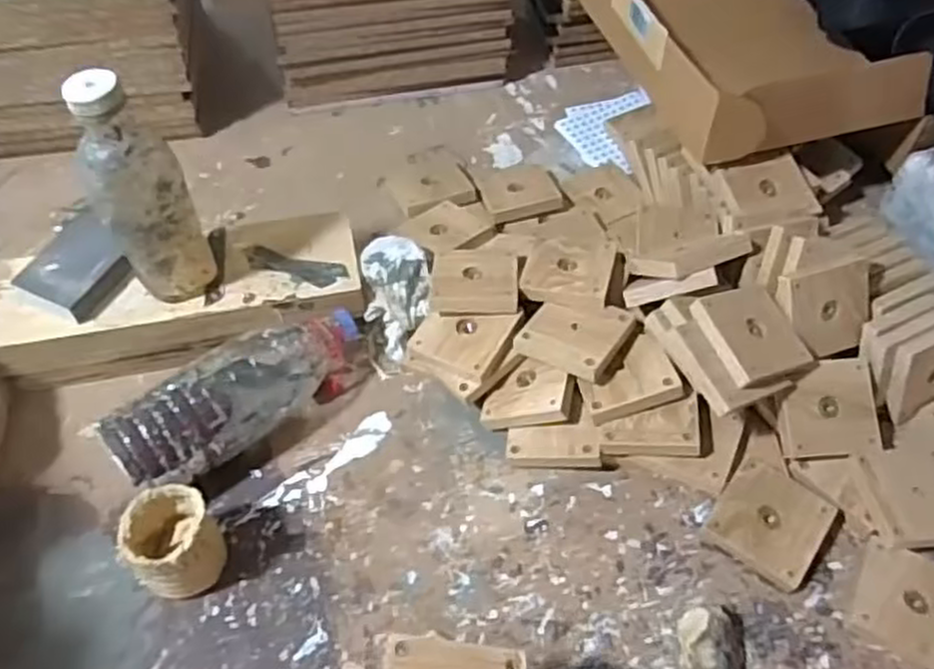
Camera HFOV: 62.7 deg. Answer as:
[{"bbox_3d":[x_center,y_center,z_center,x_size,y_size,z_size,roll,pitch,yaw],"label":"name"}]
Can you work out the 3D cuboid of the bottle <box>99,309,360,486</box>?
[{"bbox_3d":[-0.193,0.051,0.678,0.070,0.080,0.235,37,60,24],"label":"bottle"}]

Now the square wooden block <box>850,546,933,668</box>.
[{"bbox_3d":[0.350,0.211,0.593,0.086,0.015,0.080,24,56,17],"label":"square wooden block"}]

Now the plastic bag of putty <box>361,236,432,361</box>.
[{"bbox_3d":[-0.069,-0.041,0.754,0.064,0.065,0.105,-3,52,-3],"label":"plastic bag of putty"}]

